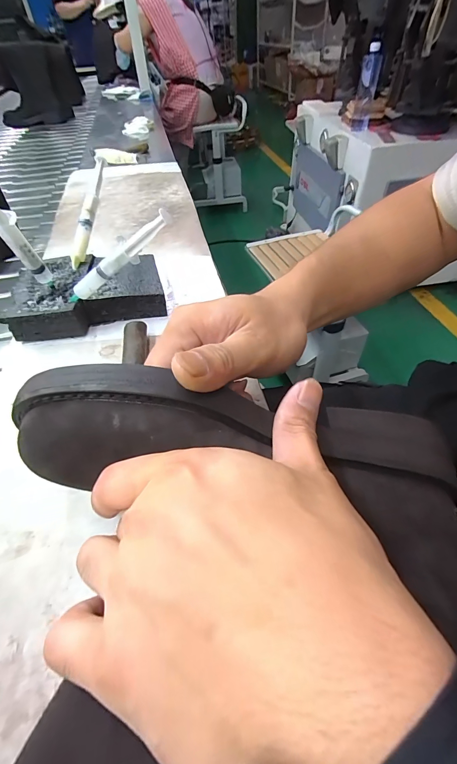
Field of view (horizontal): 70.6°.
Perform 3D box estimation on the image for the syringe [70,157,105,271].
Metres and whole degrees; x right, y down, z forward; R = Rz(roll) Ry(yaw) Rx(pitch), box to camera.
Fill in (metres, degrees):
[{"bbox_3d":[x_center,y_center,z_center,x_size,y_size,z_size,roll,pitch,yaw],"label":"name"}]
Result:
[{"bbox_3d":[-0.173,-0.210,0.401,0.018,0.016,0.142,13,89,15],"label":"syringe"}]

